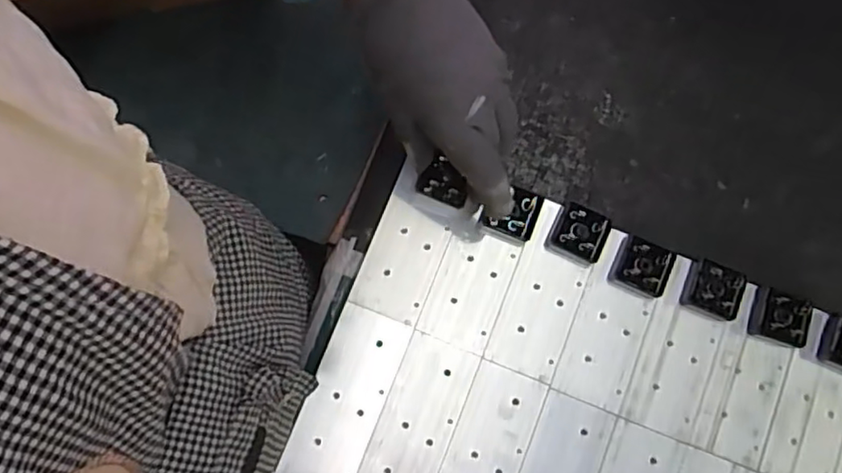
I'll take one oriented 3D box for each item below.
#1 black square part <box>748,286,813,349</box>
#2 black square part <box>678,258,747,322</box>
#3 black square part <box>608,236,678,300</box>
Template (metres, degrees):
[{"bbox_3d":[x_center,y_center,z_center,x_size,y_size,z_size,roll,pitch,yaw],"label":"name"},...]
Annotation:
[{"bbox_3d":[0.247,0.056,0.434,0.031,0.021,0.034,25,82,0],"label":"black square part"},{"bbox_3d":[0.200,0.038,0.435,0.034,0.019,0.035,25,82,0],"label":"black square part"},{"bbox_3d":[0.152,0.021,0.434,0.036,0.015,0.037,25,82,0],"label":"black square part"}]

